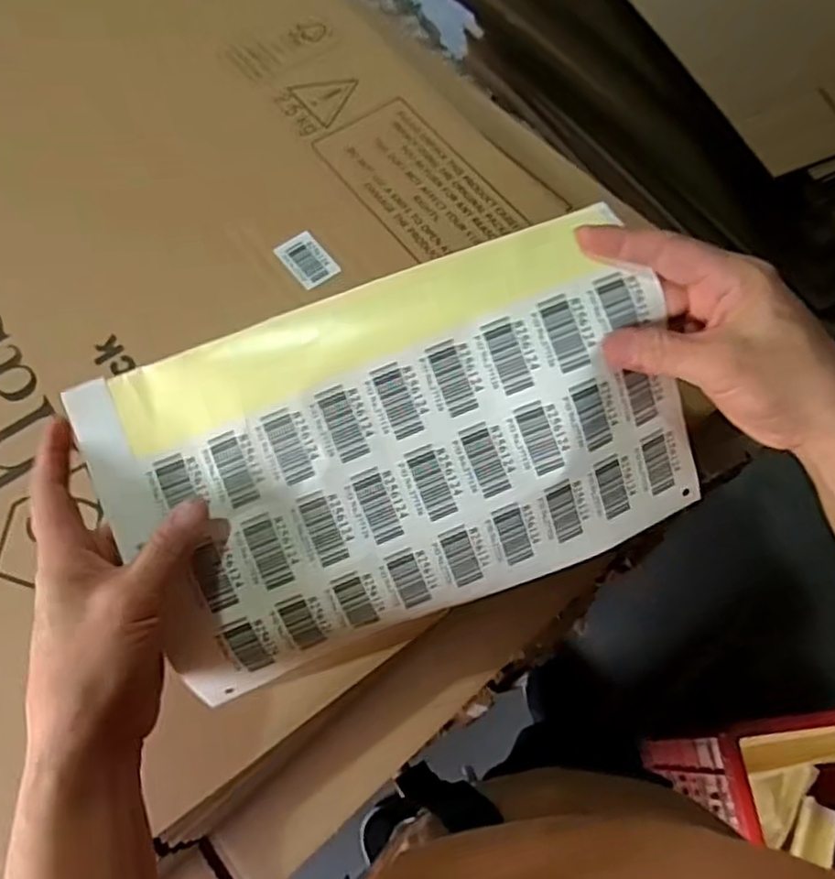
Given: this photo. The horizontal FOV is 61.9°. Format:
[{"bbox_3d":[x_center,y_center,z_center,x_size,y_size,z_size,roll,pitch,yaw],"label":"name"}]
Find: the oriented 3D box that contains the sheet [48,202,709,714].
[{"bbox_3d":[-0.009,0.008,0.365,0.289,0.034,0.175,-20,93,-1],"label":"sheet"}]

